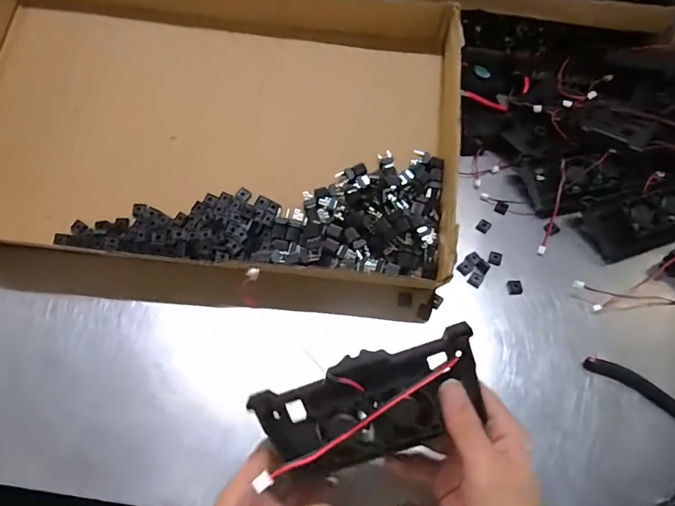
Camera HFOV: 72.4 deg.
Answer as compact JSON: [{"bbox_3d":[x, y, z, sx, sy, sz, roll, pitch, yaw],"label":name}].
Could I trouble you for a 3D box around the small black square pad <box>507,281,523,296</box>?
[{"bbox_3d":[0.179,0.035,0.465,0.014,0.004,0.016,-3,60,-3],"label":"small black square pad"}]

